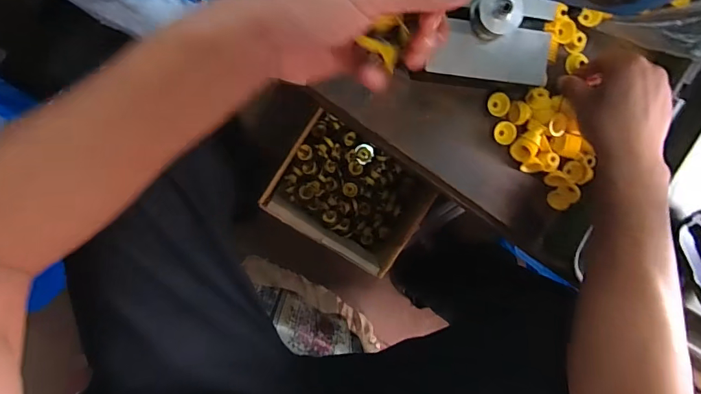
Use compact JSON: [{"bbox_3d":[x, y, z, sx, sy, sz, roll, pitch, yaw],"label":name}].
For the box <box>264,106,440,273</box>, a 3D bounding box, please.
[{"bbox_3d":[0.008,-0.006,0.706,0.245,0.089,0.176,33,93,-9],"label":"box"}]

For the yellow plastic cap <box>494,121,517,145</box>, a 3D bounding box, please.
[{"bbox_3d":[0.169,-0.070,0.466,0.025,0.013,0.023,-1,98,-6],"label":"yellow plastic cap"}]

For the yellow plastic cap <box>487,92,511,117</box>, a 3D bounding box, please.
[{"bbox_3d":[0.161,-0.101,0.462,0.021,0.013,0.026,9,97,-7],"label":"yellow plastic cap"}]

